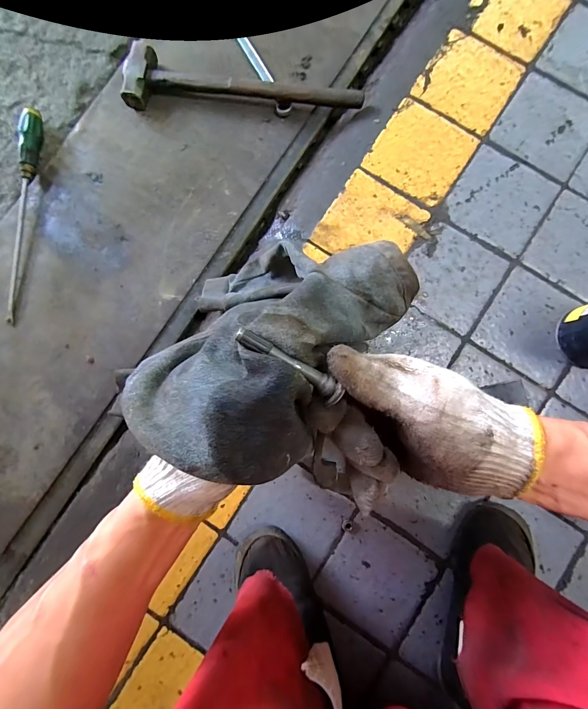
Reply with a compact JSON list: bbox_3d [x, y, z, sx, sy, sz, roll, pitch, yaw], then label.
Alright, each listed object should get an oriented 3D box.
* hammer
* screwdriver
[{"bbox_3d":[-0.089,-0.484,0.592,0.419,0.035,0.101,3,85,2],"label":"hammer"},{"bbox_3d":[-0.474,-0.243,0.580,0.024,0.029,0.379,4,85,2],"label":"screwdriver"}]

